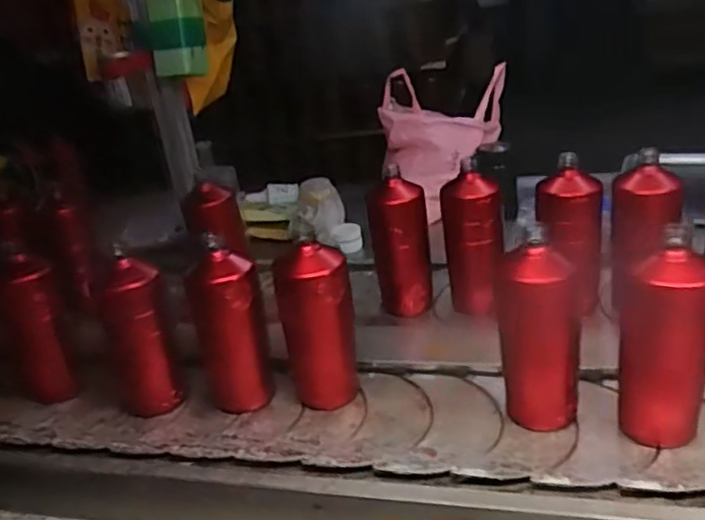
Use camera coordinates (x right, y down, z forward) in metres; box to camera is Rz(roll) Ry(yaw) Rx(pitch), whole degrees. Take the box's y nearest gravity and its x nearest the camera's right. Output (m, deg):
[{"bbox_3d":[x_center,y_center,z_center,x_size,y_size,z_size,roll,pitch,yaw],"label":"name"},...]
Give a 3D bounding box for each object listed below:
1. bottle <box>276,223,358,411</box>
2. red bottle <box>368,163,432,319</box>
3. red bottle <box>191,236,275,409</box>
[{"bbox_3d":[-0.043,0.077,0.772,0.082,0.190,0.093,-9,32,-8],"label":"bottle"},{"bbox_3d":[0.068,-0.036,0.975,0.078,0.200,0.090,-9,10,-7],"label":"red bottle"},{"bbox_3d":[-0.143,0.077,0.789,0.073,0.181,0.069,-12,32,-12],"label":"red bottle"}]

